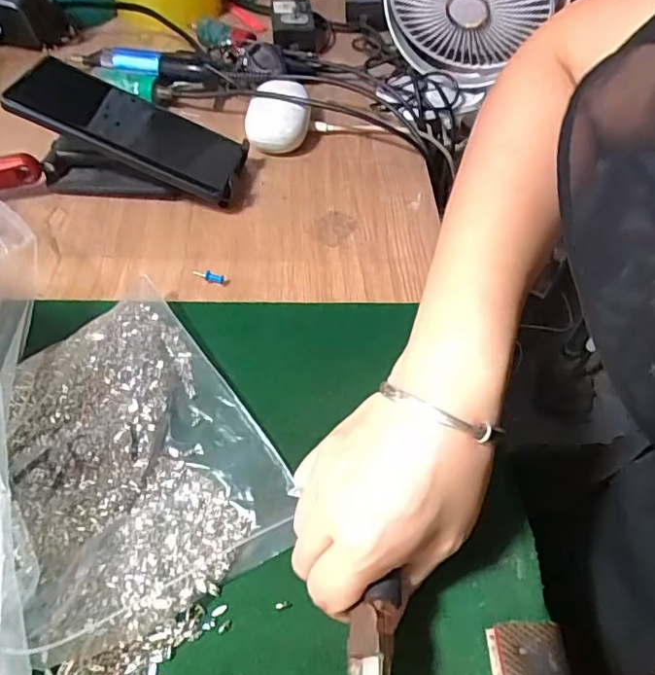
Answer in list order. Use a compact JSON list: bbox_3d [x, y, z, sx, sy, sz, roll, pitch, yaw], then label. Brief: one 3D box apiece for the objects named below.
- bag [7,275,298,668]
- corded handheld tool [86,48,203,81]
[{"bbox_3d":[-0.104,0.046,0.292,0.121,0.033,0.188,-18,54,-16],"label":"bag"},{"bbox_3d":[-0.181,-0.270,0.538,0.132,0.022,0.023,8,51,5],"label":"corded handheld tool"}]

